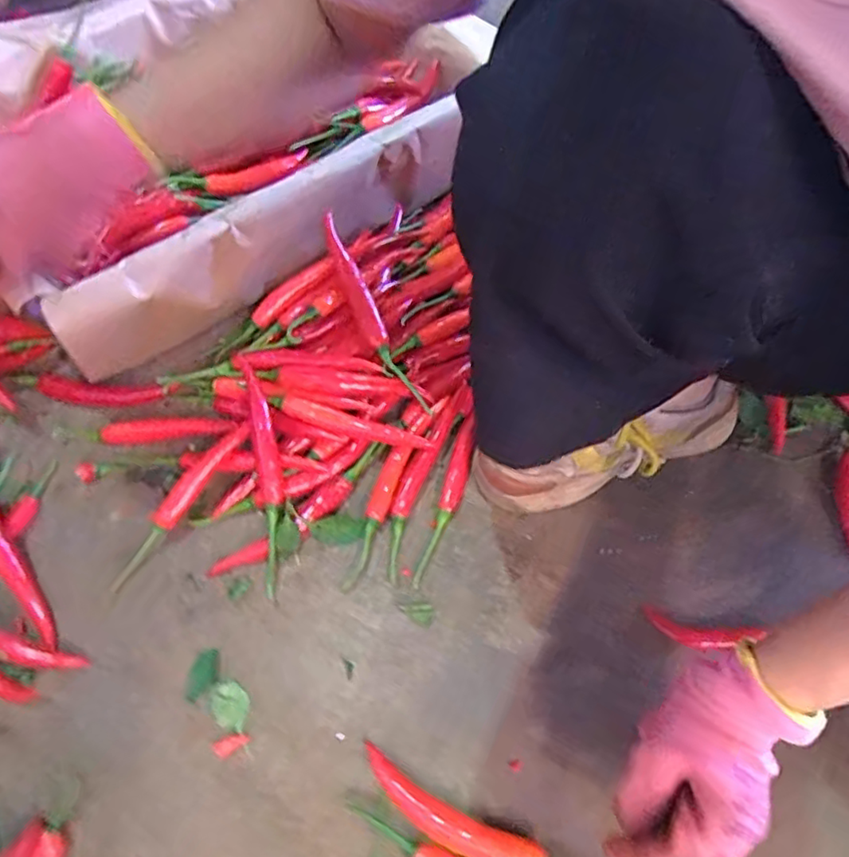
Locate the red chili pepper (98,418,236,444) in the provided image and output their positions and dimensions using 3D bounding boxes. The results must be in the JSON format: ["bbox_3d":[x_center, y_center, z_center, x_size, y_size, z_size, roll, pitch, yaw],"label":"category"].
[{"bbox_3d":[-0.225,0.000,0.535,0.122,0.018,0.020,0,59,0],"label":"red chili pepper"}]

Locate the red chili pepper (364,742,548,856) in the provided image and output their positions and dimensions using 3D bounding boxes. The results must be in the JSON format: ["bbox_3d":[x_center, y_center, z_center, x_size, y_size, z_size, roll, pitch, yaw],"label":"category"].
[{"bbox_3d":[0.039,0.264,0.389,0.184,0.016,0.027,24,63,14],"label":"red chili pepper"}]

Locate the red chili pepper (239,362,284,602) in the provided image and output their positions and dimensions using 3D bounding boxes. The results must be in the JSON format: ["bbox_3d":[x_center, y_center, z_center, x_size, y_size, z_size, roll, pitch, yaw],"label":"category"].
[{"bbox_3d":[-0.127,0.035,0.492,0.023,0.025,0.193,-8,80,-4],"label":"red chili pepper"}]

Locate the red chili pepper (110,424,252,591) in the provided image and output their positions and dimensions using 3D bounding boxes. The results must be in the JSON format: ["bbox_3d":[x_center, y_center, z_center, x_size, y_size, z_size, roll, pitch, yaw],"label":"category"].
[{"bbox_3d":[-0.199,0.057,0.489,0.023,0.021,0.160,33,80,18],"label":"red chili pepper"}]

